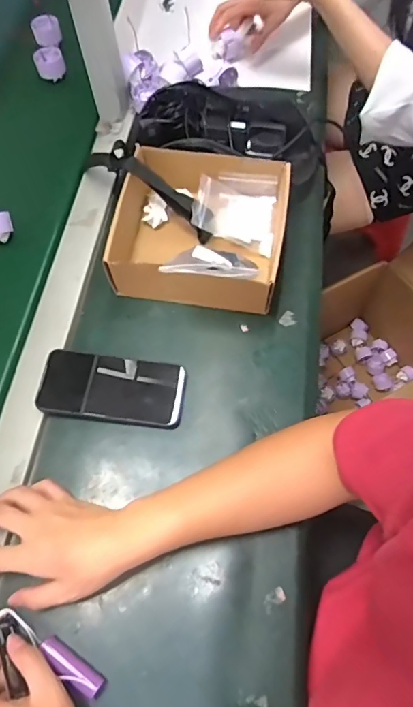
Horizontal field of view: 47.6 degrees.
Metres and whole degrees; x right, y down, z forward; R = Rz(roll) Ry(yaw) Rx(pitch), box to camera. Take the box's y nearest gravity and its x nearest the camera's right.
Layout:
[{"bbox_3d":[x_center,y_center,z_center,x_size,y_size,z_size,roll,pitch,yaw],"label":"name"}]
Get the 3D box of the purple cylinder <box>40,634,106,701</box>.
[{"bbox_3d":[-0.122,0.283,0.422,0.066,0.018,0.019,29,68,15],"label":"purple cylinder"}]

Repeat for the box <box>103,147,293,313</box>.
[{"bbox_3d":[-0.007,-0.162,0.604,0.206,0.085,0.208,7,64,5],"label":"box"}]

